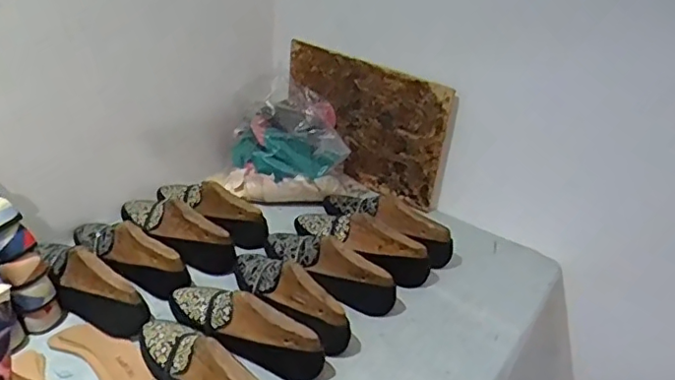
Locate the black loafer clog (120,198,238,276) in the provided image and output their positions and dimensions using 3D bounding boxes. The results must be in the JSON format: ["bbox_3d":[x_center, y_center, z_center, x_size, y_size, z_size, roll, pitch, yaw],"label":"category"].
[{"bbox_3d":[-0.278,0.068,0.958,0.244,0.084,0.067,24,35,29],"label":"black loafer clog"}]

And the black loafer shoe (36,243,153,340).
[{"bbox_3d":[-0.368,0.129,0.831,0.247,0.087,0.068,24,35,29],"label":"black loafer shoe"}]

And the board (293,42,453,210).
[{"bbox_3d":[0.051,-0.136,1.142,0.366,0.259,0.027,26,37,27],"label":"board"}]

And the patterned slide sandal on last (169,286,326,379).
[{"bbox_3d":[-0.134,0.182,0.785,0.242,0.086,0.056,18,33,22],"label":"patterned slide sandal on last"}]

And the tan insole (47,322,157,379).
[{"bbox_3d":[-0.306,0.223,0.759,0.165,0.015,0.065,22,34,27],"label":"tan insole"}]

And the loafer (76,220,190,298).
[{"bbox_3d":[-0.339,0.097,0.892,0.233,0.083,0.069,20,34,25],"label":"loafer"}]

